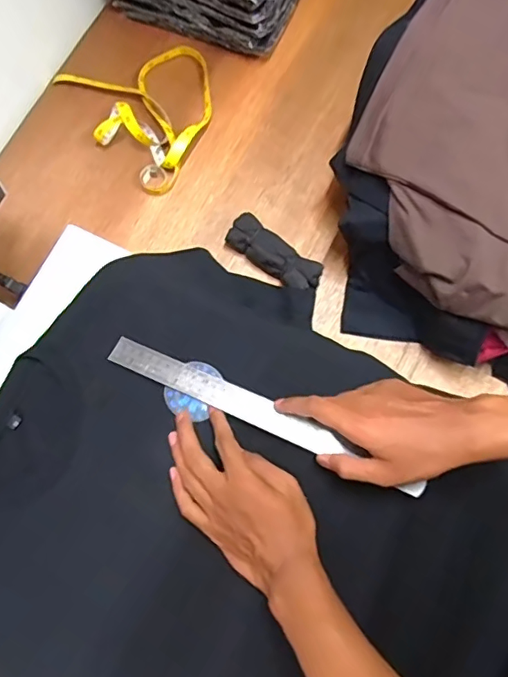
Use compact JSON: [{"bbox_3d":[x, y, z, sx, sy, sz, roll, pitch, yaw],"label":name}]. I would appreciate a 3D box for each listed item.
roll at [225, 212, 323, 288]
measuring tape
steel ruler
[{"bbox_3d":[0.026,-0.105,0.654,0.126,0.032,0.045,36,79,10],"label":"roll"},{"bbox_3d":[-0.132,-0.312,0.699,0.181,0.052,0.216,-30,77,-6],"label":"measuring tape"},{"bbox_3d":[0.007,0.072,0.513,0.325,0.004,0.027,23,73,9],"label":"steel ruler"}]

